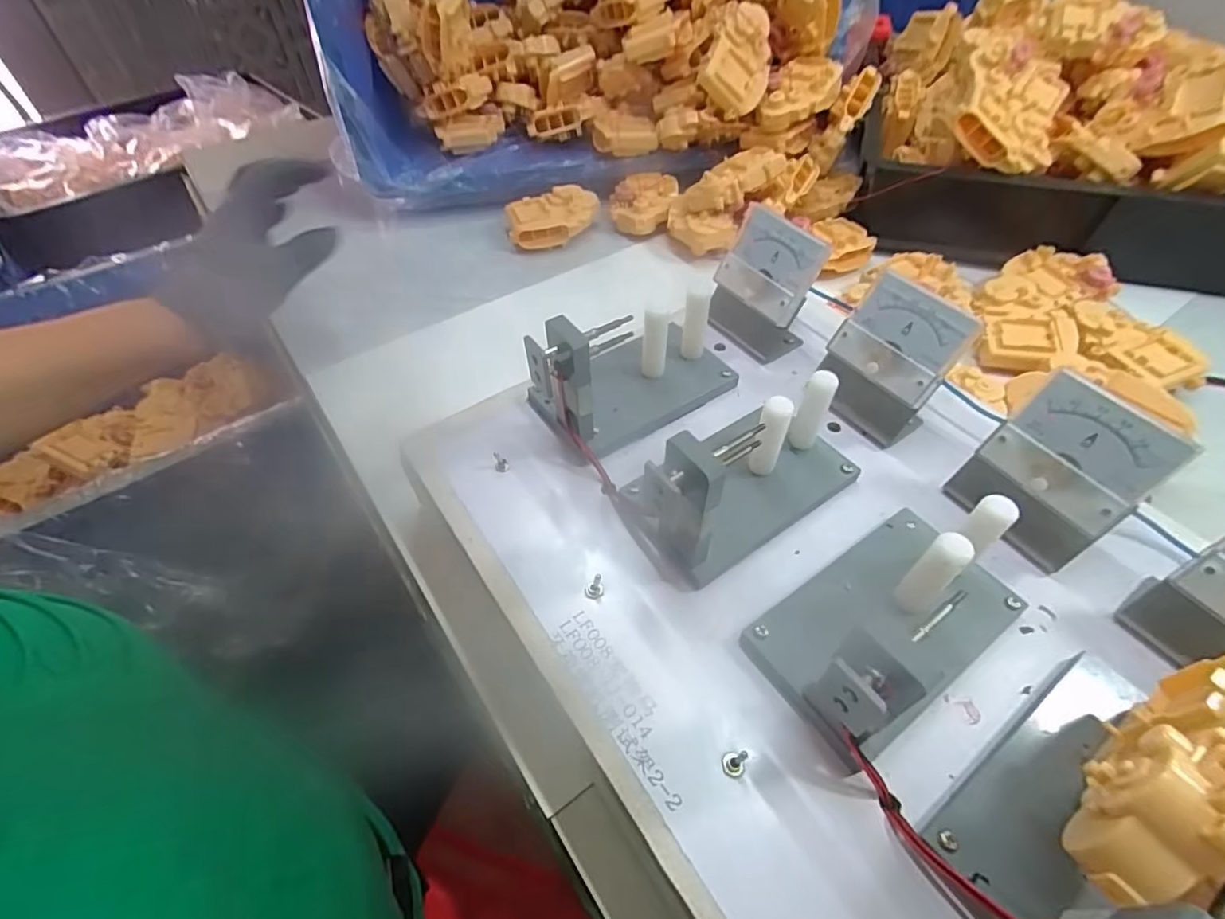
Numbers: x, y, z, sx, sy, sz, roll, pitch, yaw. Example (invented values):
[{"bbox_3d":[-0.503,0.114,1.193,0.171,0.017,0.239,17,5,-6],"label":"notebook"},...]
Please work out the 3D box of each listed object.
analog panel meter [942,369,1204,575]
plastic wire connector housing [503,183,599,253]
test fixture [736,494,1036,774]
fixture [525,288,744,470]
[{"bbox_3d":[0.218,0.009,0.283,0.040,0.082,0.067,-28,55,-20],"label":"analog panel meter"},{"bbox_3d":[-0.064,-0.262,0.616,0.101,0.040,0.063,-11,51,-8],"label":"plastic wire connector housing"},{"bbox_3d":[0.125,0.062,0.248,0.118,0.059,0.068,-29,56,-21],"label":"test fixture"},{"bbox_3d":[0.008,-0.063,0.340,0.129,0.080,0.066,-28,55,-21],"label":"fixture"}]

